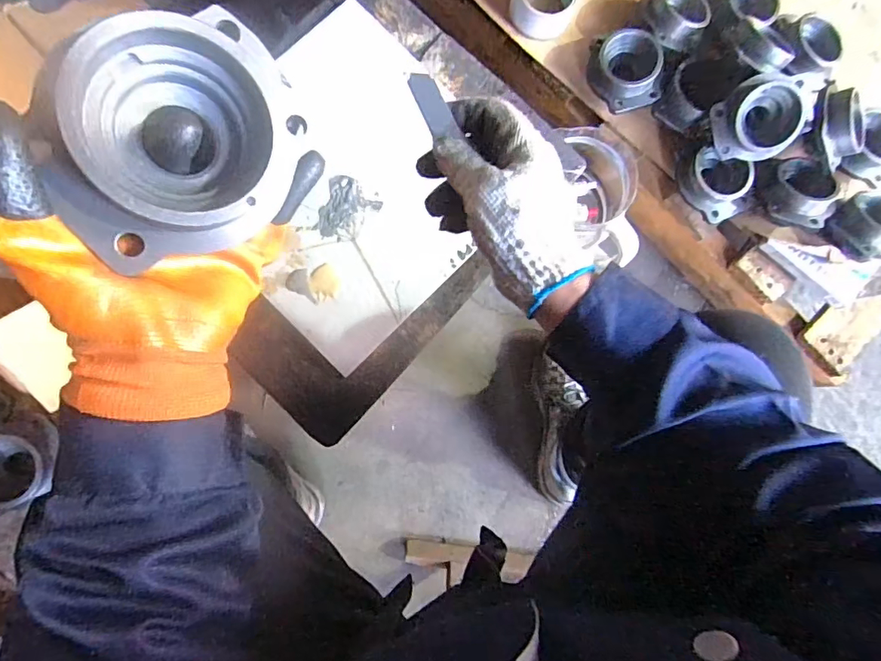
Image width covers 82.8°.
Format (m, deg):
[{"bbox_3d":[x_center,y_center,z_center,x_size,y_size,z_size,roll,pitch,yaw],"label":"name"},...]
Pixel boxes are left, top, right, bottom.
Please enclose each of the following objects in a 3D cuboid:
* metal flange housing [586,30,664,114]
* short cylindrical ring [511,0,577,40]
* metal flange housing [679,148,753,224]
[{"bbox_3d":[0.271,-0.374,0.728,0.089,0.064,0.102,-3,84,-5],"label":"metal flange housing"},{"bbox_3d":[0.154,-0.488,0.737,0.089,0.043,0.093,0,84,-4],"label":"short cylindrical ring"},{"bbox_3d":[0.399,-0.213,0.730,0.090,0.053,0.102,-30,87,-7],"label":"metal flange housing"}]

